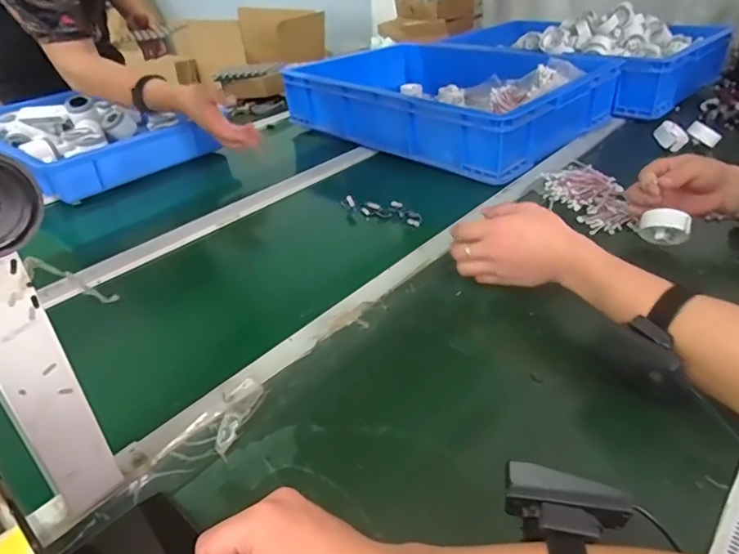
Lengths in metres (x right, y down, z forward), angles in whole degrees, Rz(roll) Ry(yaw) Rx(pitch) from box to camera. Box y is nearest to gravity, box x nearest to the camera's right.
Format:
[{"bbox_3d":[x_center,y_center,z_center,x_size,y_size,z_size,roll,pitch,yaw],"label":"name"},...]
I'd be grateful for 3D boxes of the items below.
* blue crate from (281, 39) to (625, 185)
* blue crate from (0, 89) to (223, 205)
[{"bbox_3d":[0.162,-0.402,1.115,0.431,0.109,0.582,-31,41,-35],"label":"blue crate"},{"bbox_3d":[-0.621,-0.315,1.129,0.535,0.074,0.365,22,41,35],"label":"blue crate"}]

